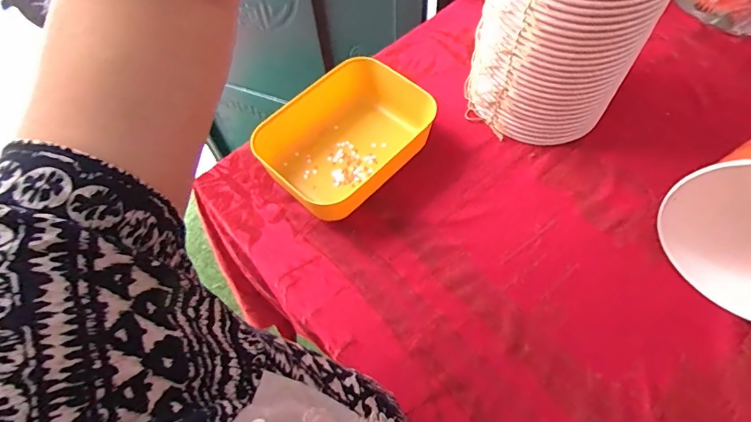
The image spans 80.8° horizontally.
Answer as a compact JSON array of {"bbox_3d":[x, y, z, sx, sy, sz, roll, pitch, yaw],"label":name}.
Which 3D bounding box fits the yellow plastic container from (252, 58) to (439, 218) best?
[{"bbox_3d":[-0.030,-0.083,0.522,0.187,0.065,0.147,-40,65,-17],"label":"yellow plastic container"}]

